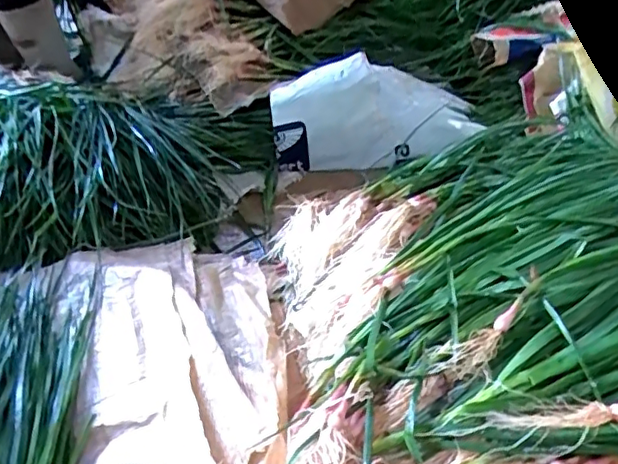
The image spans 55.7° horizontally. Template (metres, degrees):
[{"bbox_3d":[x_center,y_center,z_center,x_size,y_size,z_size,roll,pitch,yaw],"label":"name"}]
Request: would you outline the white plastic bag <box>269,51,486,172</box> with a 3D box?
[{"bbox_3d":[0.146,-0.264,1.296,0.457,0.182,0.171,-6,38,-6],"label":"white plastic bag"}]

